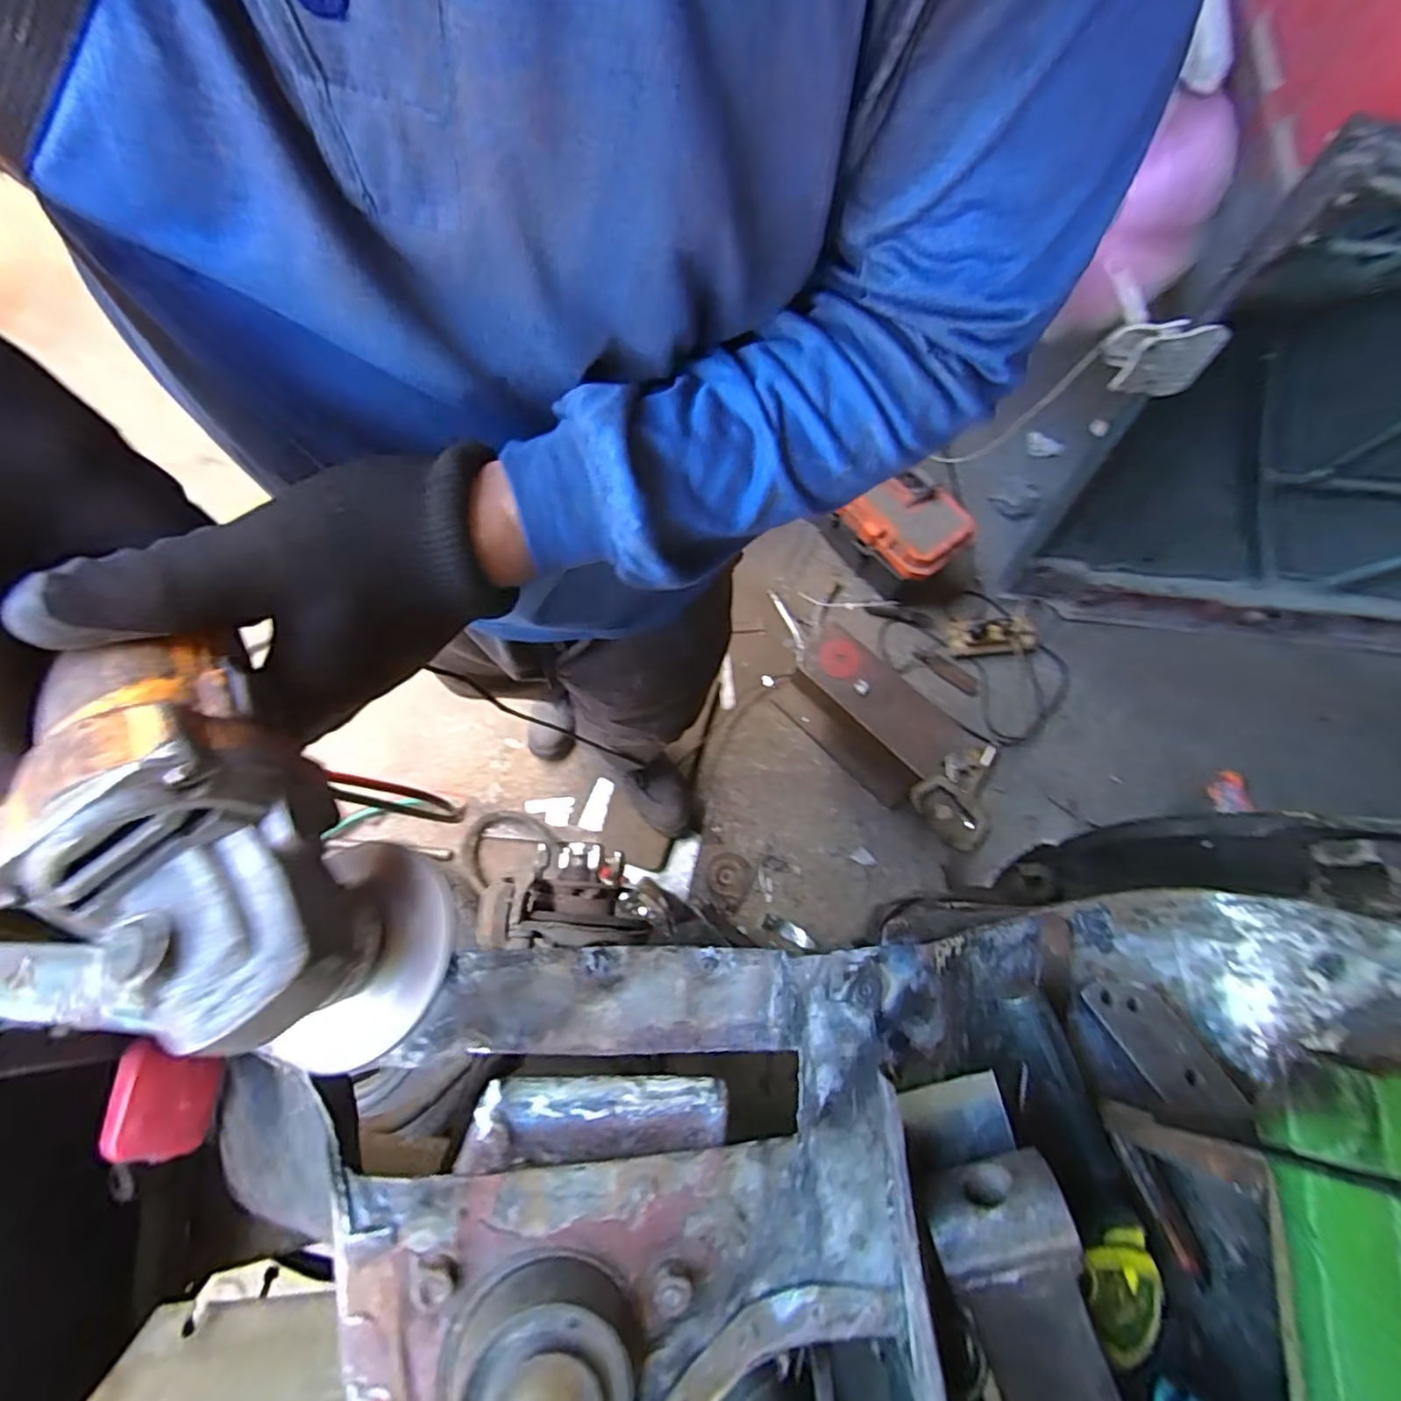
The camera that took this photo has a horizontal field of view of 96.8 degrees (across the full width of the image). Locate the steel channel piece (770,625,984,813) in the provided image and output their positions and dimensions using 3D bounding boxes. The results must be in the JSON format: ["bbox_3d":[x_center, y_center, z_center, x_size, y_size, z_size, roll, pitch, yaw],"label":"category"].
[{"bbox_3d":[0.331,0.033,1.267,0.351,0.254,0.147,40,76,10],"label":"steel channel piece"}]

